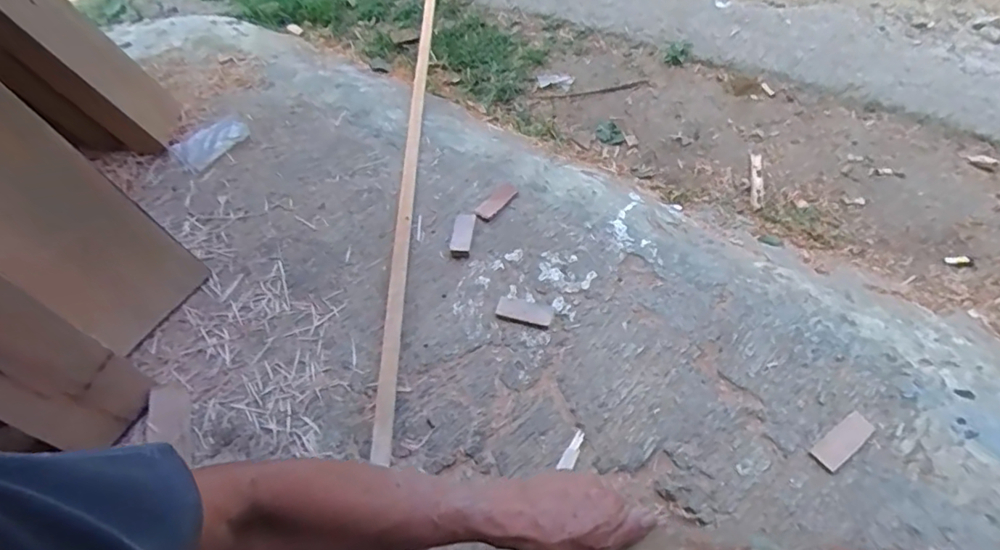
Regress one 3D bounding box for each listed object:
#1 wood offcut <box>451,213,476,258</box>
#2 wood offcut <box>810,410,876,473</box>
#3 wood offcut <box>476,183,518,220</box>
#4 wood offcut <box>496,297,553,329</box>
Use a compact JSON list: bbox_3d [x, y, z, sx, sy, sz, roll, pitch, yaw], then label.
[{"bbox_3d":[-0.055,-0.059,0.850,0.030,0.015,0.077,2,57,10],"label":"wood offcut"},{"bbox_3d":[0.379,0.184,0.626,0.074,0.012,0.031,-34,58,-14],"label":"wood offcut"},{"bbox_3d":[-0.003,-0.116,0.884,0.032,0.004,0.080,31,66,25],"label":"wood offcut"},{"bbox_3d":[0.034,0.051,0.773,0.076,0.006,0.032,11,59,15],"label":"wood offcut"}]

